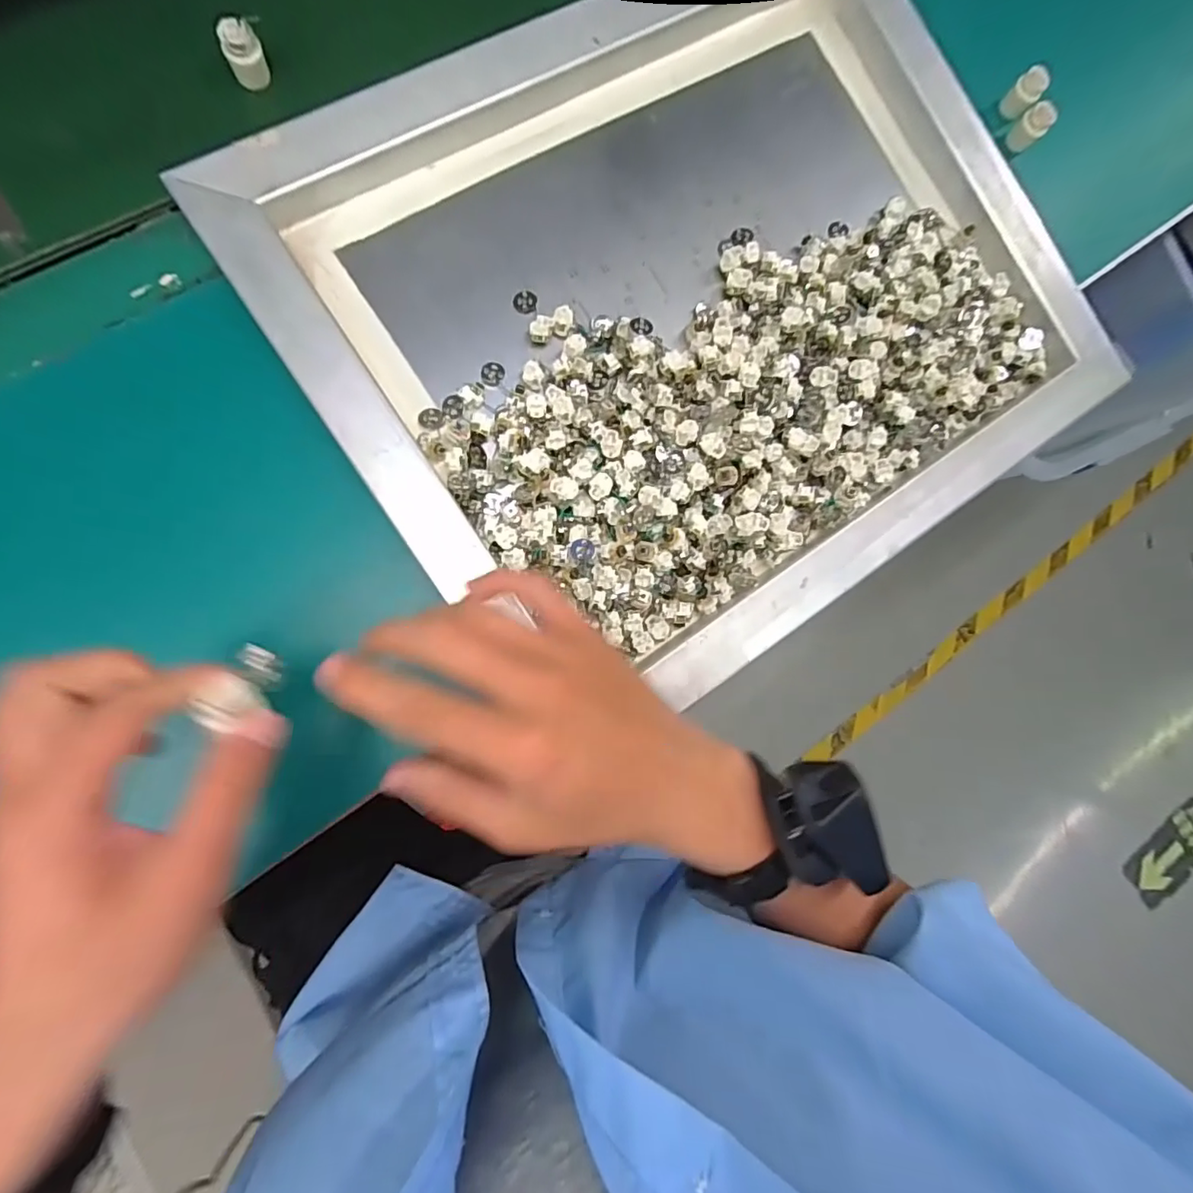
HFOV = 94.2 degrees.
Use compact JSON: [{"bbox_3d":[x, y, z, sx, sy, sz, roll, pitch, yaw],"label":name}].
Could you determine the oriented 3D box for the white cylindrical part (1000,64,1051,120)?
[{"bbox_3d":[0.338,-0.397,0.435,0.022,0.027,0.027,44,79,-3],"label":"white cylindrical part"}]

